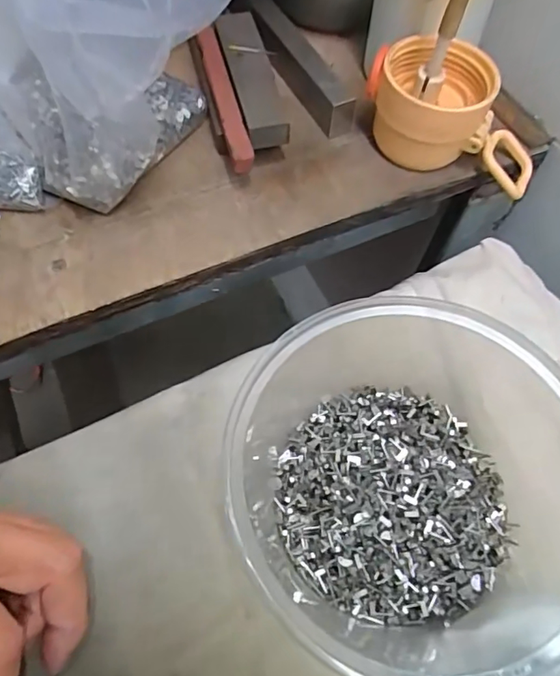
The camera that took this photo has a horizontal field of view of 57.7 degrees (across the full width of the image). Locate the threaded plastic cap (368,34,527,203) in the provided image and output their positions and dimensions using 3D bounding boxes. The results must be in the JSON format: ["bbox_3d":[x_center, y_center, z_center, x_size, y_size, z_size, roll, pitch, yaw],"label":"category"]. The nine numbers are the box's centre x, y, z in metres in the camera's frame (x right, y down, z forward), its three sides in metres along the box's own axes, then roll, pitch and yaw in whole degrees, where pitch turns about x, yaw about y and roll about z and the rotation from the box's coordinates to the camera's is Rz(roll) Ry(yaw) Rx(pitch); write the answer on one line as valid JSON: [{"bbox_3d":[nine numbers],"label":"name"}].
[{"bbox_3d":[0.102,-0.126,0.296,0.107,0.051,0.060,36,69,12],"label":"threaded plastic cap"}]

